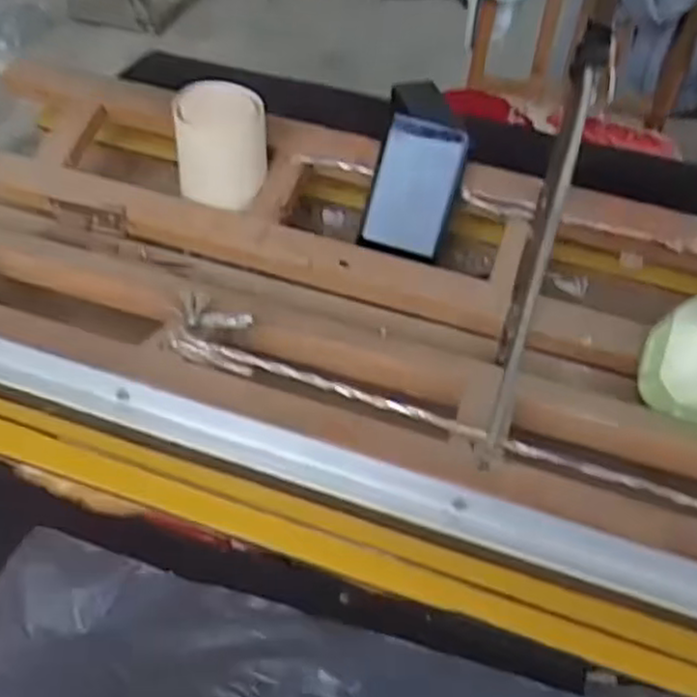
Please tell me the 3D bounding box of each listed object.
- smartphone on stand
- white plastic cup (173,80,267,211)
[{"bbox_3d":[0.060,-0.148,0.637,0.079,0.105,0.093,13,48,8],"label":"smartphone on stand"},{"bbox_3d":[-0.108,-0.176,0.636,0.075,0.083,0.074,-5,49,-9],"label":"white plastic cup"}]

